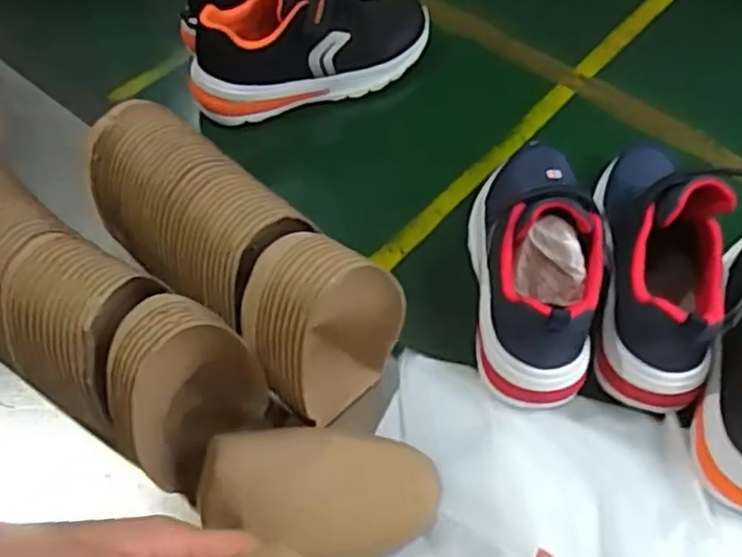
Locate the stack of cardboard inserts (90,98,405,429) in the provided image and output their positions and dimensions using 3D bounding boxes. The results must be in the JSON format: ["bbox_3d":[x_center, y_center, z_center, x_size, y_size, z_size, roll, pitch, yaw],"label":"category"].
[{"bbox_3d":[-0.097,0.006,0.496,0.225,0.174,0.091,31,63,19],"label":"stack of cardboard inserts"}]

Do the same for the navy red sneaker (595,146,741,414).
[{"bbox_3d":[0.226,-0.028,0.548,0.076,0.113,0.229,11,58,8],"label":"navy red sneaker"}]

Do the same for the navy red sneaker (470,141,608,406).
[{"bbox_3d":[0.126,-0.026,0.555,0.080,0.105,0.229,3,57,2],"label":"navy red sneaker"}]

